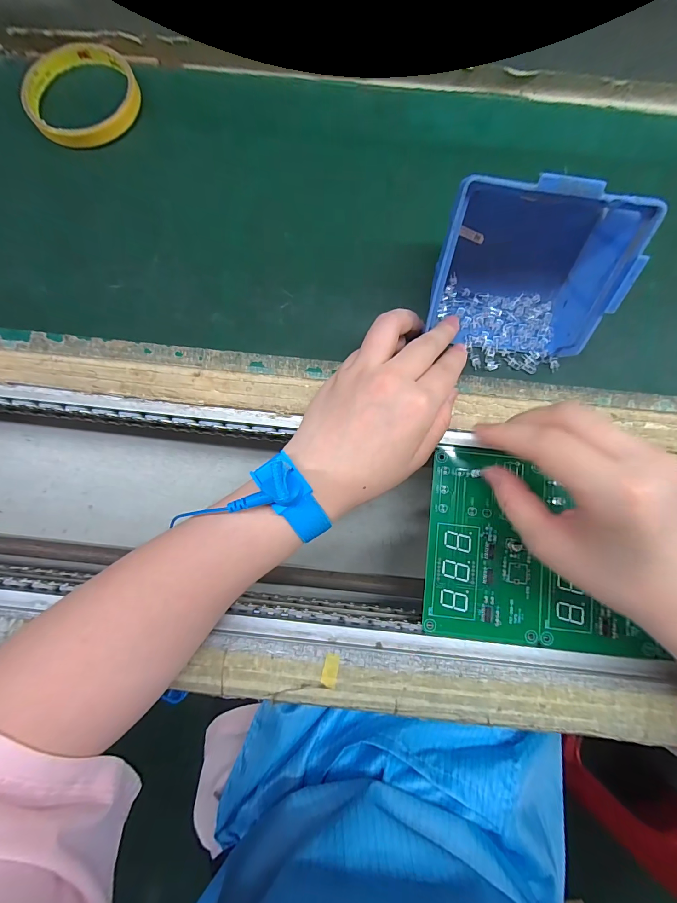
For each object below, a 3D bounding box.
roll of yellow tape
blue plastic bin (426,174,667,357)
[{"bbox_3d":[-0.197,-0.276,0.273,0.082,0.009,0.088,0,83,0],"label":"roll of yellow tape"},{"bbox_3d":[0.111,-0.110,0.221,0.105,0.095,0.054,8,40,-1],"label":"blue plastic bin"}]

